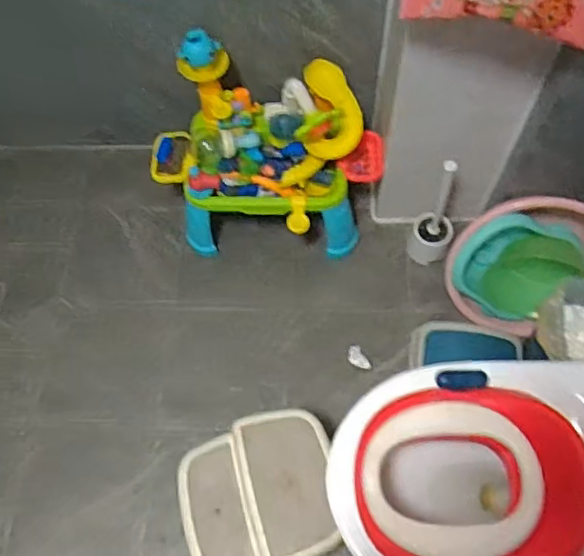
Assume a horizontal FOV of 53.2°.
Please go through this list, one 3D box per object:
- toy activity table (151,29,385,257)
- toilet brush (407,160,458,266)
[{"bbox_3d":[-0.057,-0.269,1.323,0.510,0.379,0.286,2,66,3],"label":"toy activity table"},{"bbox_3d":[0.331,-0.143,1.323,0.082,0.332,0.101,23,68,12],"label":"toilet brush"}]

